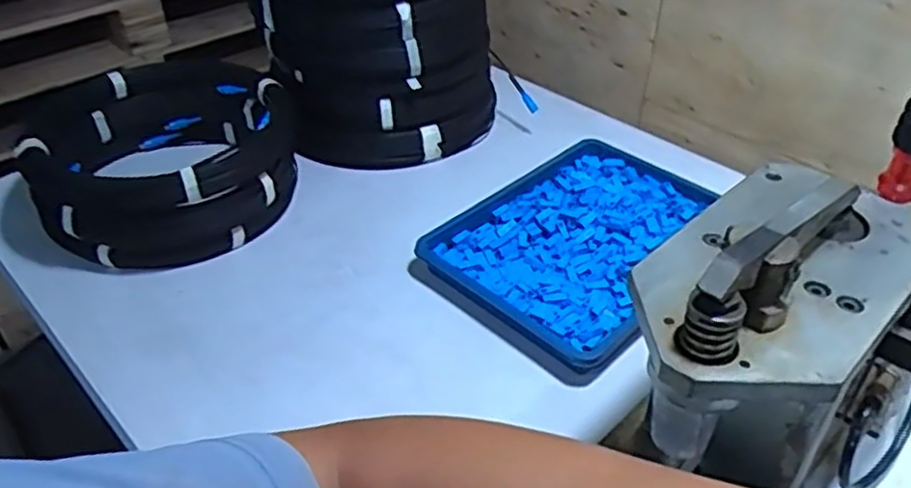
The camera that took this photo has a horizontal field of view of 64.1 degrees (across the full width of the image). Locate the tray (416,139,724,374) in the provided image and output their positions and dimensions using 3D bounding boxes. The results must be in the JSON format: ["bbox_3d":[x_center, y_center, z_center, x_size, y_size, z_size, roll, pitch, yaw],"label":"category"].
[{"bbox_3d":[0.151,-0.007,0.813,0.231,0.039,0.317,31,48,33],"label":"tray"}]

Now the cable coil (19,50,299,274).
[{"bbox_3d":[-0.321,-0.094,0.836,0.245,0.129,0.249,-2,38,-3],"label":"cable coil"}]

